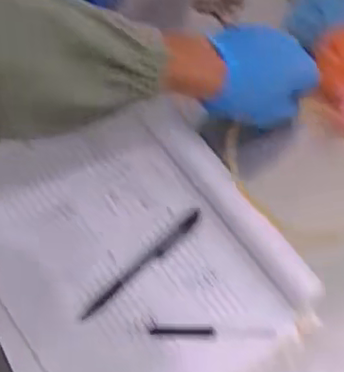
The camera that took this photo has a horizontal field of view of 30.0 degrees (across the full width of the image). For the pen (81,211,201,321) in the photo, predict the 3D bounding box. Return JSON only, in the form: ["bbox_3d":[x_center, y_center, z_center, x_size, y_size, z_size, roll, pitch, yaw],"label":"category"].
[{"bbox_3d":[-0.025,0.068,0.552,0.132,0.009,0.010,-40,73,-15],"label":"pen"}]

